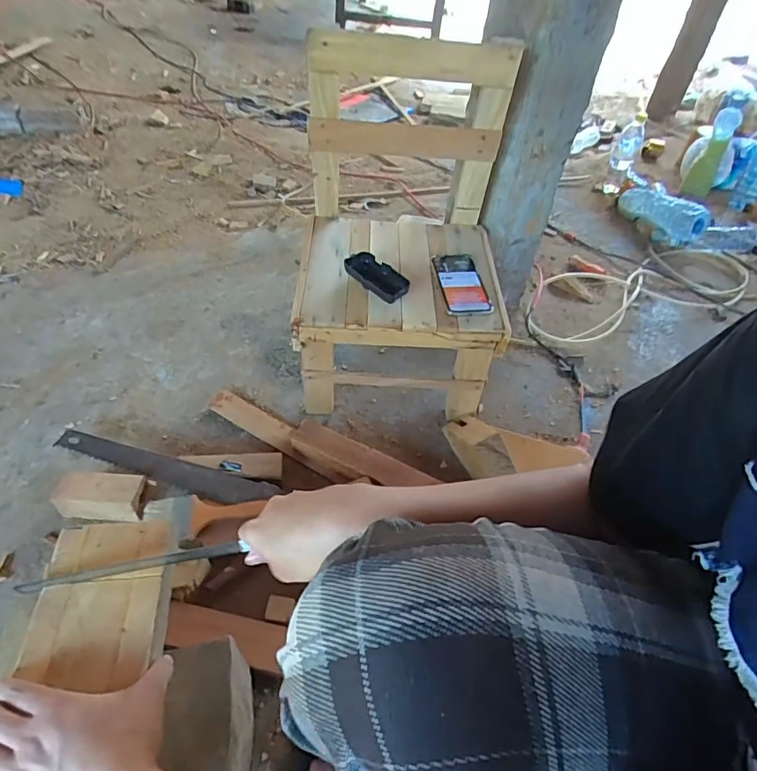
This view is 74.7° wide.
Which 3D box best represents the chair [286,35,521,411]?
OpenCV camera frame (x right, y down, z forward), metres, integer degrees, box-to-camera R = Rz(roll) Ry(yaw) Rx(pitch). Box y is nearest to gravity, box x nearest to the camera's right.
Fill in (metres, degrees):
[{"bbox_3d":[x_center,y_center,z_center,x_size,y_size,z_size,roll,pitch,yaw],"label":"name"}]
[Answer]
[{"bbox_3d":[0.040,-0.243,0.794,0.318,0.463,0.339,3,48,-2],"label":"chair"}]

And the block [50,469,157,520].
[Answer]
[{"bbox_3d":[-0.401,0.161,0.727,0.120,0.059,0.057,5,48,0],"label":"block"}]

